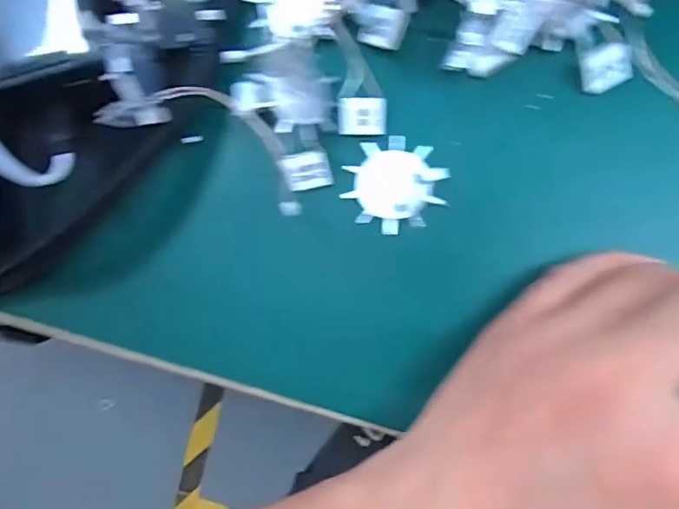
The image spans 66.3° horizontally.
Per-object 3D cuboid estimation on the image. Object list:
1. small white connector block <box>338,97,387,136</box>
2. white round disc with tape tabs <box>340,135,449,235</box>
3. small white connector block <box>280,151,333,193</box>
[{"bbox_3d":[0.010,-0.060,0.225,0.021,0.005,0.015,-2,86,8],"label":"small white connector block"},{"bbox_3d":[0.025,-0.030,0.224,0.042,0.004,0.040,-14,85,7],"label":"white round disc with tape tabs"},{"bbox_3d":[-0.014,-0.036,0.227,0.020,0.007,0.015,-10,85,7],"label":"small white connector block"}]

